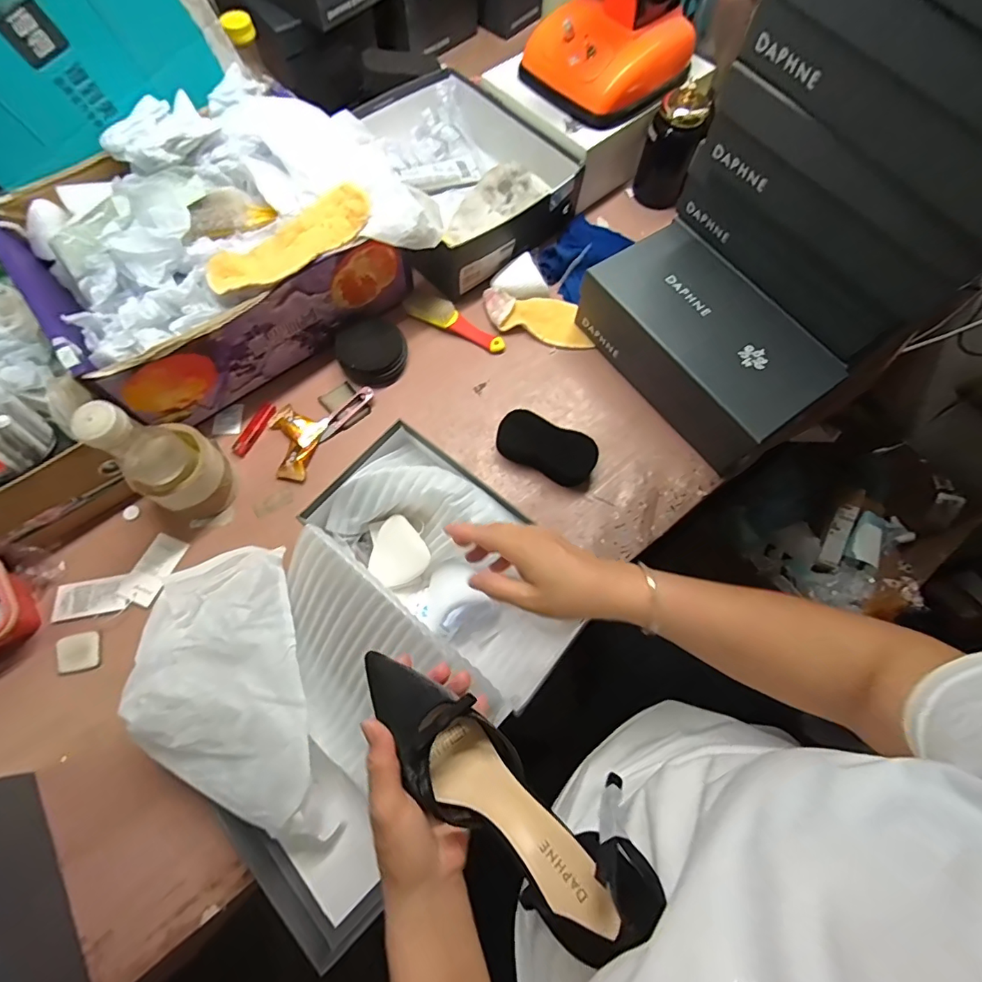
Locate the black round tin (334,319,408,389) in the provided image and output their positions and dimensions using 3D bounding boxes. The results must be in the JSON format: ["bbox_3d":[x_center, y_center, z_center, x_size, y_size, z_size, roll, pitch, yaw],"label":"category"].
[{"bbox_3d":[-0.160,-0.190,0.664,0.087,0.035,0.094,1,69,-1],"label":"black round tin"}]

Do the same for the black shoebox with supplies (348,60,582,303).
[{"bbox_3d":[-0.067,-0.481,0.731,0.291,0.121,0.332,-38,75,-14],"label":"black shoebox with supplies"}]

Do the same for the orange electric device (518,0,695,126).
[{"bbox_3d":[0.171,-0.652,0.644,0.186,0.195,0.187,42,74,13],"label":"orange electric device"}]

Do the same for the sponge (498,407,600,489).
[{"bbox_3d":[0.070,-0.057,0.619,0.129,0.044,0.062,30,71,9],"label":"sponge"}]

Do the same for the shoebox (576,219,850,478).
[{"bbox_3d":[0.274,-0.194,0.640,0.168,0.106,0.295,-35,74,-13],"label":"shoebox"}]

